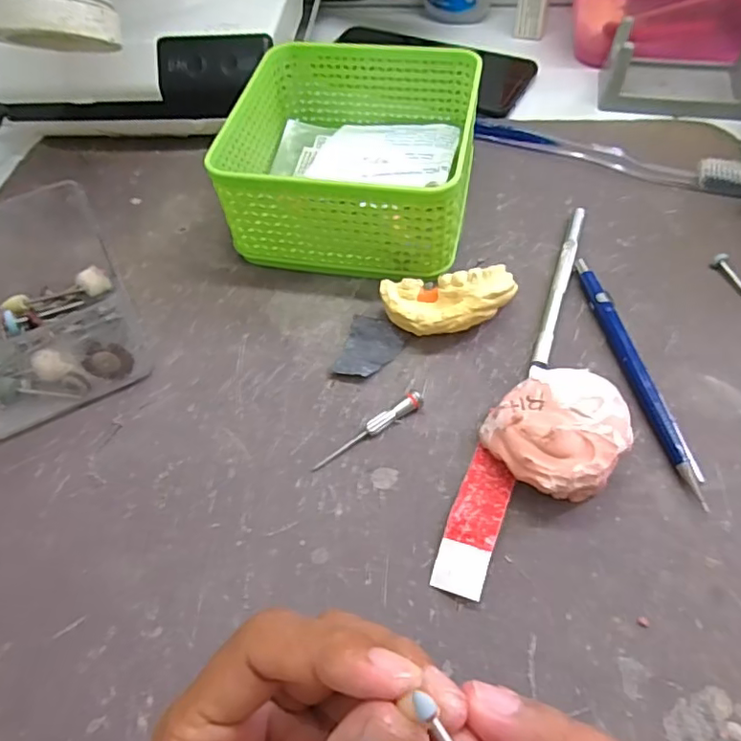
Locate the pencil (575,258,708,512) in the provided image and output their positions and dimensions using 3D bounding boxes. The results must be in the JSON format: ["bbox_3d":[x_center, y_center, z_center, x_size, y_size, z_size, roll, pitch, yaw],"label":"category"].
[{"bbox_3d":[0.125,-0.001,0.270,0.010,0.011,0.134,-11,56,-3],"label":"pencil"}]

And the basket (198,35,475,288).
[{"bbox_3d":[-0.007,-0.125,0.332,0.129,0.061,0.137,8,57,10],"label":"basket"}]

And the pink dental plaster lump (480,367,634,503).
[{"bbox_3d":[0.079,0.025,0.245,0.052,0.029,0.057,-2,56,3],"label":"pink dental plaster lump"}]

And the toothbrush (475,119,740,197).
[{"bbox_3d":[0.152,-0.136,0.361,0.171,0.013,0.021,17,59,15],"label":"toothbrush"}]

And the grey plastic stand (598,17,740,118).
[{"bbox_3d":[0.213,-0.208,0.388,0.098,0.036,0.061,17,59,15],"label":"grey plastic stand"}]

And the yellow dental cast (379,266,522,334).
[{"bbox_3d":[0.039,-0.032,0.285,0.065,0.030,0.031,-2,56,3],"label":"yellow dental cast"}]

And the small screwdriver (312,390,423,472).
[{"bbox_3d":[-0.001,0.027,0.262,0.059,0.009,0.007,-30,59,-15],"label":"small screwdriver"}]

